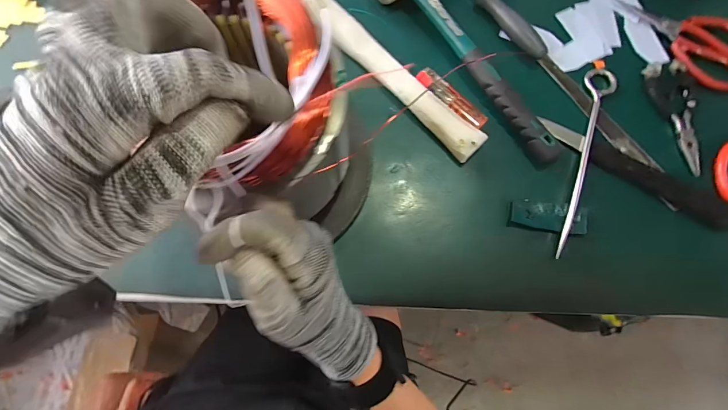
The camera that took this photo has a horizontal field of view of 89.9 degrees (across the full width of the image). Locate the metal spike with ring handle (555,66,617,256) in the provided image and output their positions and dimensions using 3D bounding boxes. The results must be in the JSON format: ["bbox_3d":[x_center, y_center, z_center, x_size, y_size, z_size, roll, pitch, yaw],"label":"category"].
[{"bbox_3d":[0.220,-0.051,0.374,0.027,0.012,0.214,24,77,4],"label":"metal spike with ring handle"}]

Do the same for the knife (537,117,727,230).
[{"bbox_3d":[0.283,-0.035,0.376,0.209,0.017,0.034,31,78,6],"label":"knife"}]

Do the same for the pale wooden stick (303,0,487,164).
[{"bbox_3d":[0.010,-0.157,0.392,0.293,0.021,0.033,44,80,8],"label":"pale wooden stick"}]

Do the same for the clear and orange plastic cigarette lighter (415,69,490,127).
[{"bbox_3d":[0.094,-0.114,0.390,0.086,0.014,0.020,39,79,7],"label":"clear and orange plastic cigarette lighter"}]

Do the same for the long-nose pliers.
[{"bbox_3d":[0.338,-0.099,0.388,0.050,0.018,0.128,-2,77,-2],"label":"long-nose pliers"}]

